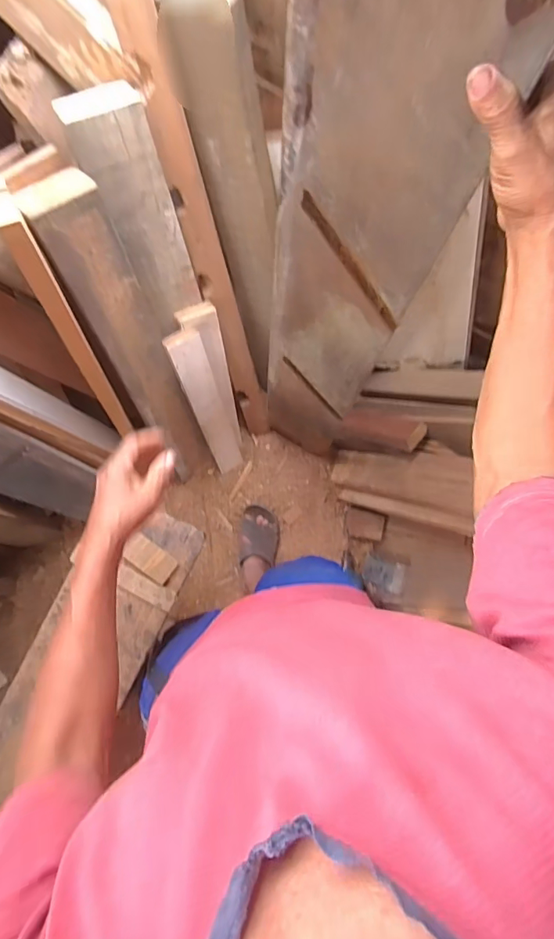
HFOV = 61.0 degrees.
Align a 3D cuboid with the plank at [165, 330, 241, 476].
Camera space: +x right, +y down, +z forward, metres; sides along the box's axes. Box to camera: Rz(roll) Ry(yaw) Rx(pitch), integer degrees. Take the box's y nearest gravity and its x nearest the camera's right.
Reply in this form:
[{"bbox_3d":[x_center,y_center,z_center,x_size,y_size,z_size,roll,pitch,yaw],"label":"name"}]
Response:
[{"bbox_3d":[-0.165,-0.140,1.170,0.086,0.497,0.035,-23,58,-6],"label":"plank"}]

